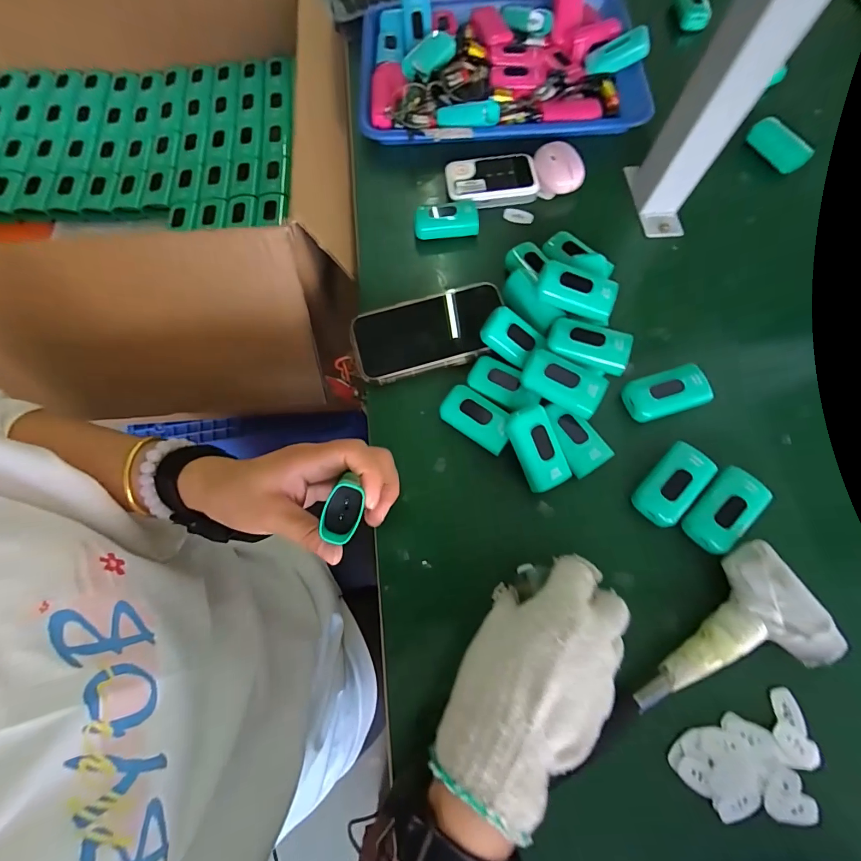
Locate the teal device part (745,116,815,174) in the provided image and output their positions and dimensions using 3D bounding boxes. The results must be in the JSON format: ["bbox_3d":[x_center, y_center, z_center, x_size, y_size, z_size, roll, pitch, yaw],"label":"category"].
[{"bbox_3d":[0.408,-0.334,0.468,0.027,0.022,0.070,-35,76,-12],"label":"teal device part"}]

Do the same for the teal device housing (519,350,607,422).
[{"bbox_3d":[0.113,-0.042,0.340,0.068,0.019,0.037,29,74,8],"label":"teal device housing"}]

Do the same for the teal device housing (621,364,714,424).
[{"bbox_3d":[0.209,-0.033,0.355,0.071,0.015,0.038,-15,73,-6],"label":"teal device housing"}]

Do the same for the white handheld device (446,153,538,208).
[{"bbox_3d":[0.067,-0.275,0.448,0.097,0.022,0.059,-9,72,-4],"label":"white handheld device"}]

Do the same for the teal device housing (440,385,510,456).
[{"bbox_3d":[0.041,-0.011,0.348,0.064,0.017,0.035,35,75,10],"label":"teal device housing"}]

